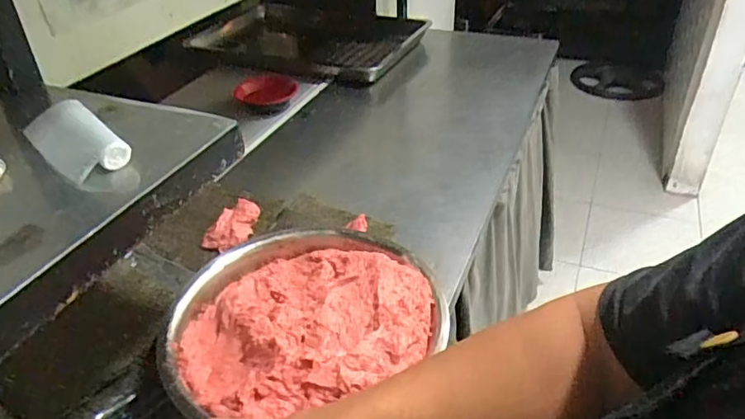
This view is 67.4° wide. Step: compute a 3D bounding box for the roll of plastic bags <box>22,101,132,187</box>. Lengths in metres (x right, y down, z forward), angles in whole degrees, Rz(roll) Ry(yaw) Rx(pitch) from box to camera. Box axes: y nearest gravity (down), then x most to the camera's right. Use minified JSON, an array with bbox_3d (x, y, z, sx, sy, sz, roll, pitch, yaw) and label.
[{"bbox_3d":[-0.268,-0.065,0.501,0.054,0.019,0.132,-29,44,-31],"label":"roll of plastic bags"}]

